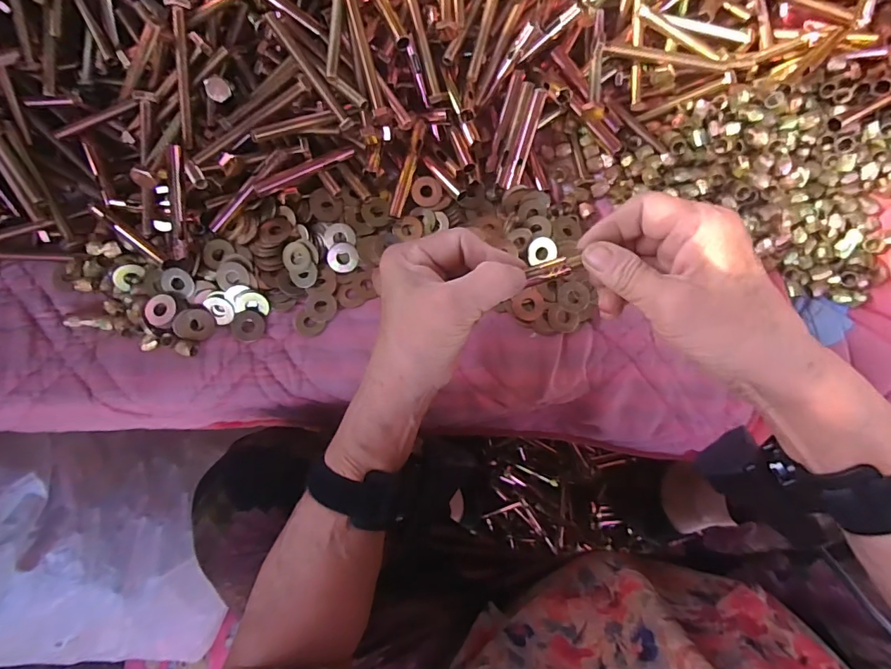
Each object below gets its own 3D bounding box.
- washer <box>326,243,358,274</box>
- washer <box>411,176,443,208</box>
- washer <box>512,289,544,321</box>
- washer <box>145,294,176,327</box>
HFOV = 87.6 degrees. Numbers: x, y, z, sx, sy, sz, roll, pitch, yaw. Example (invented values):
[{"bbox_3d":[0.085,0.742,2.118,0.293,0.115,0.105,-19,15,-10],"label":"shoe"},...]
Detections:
[{"bbox_3d":[-0.083,-0.062,0.377,0.024,0.004,0.023,-11,104,-16],"label":"washer"},{"bbox_3d":[-0.015,-0.118,0.381,0.024,0.004,0.025,0,87,2],"label":"washer"},{"bbox_3d":[0.066,-0.023,0.366,0.024,0.005,0.023,-1,80,5],"label":"washer"},{"bbox_3d":[-0.218,-0.019,0.354,0.022,0.004,0.024,-6,80,-1],"label":"washer"}]

